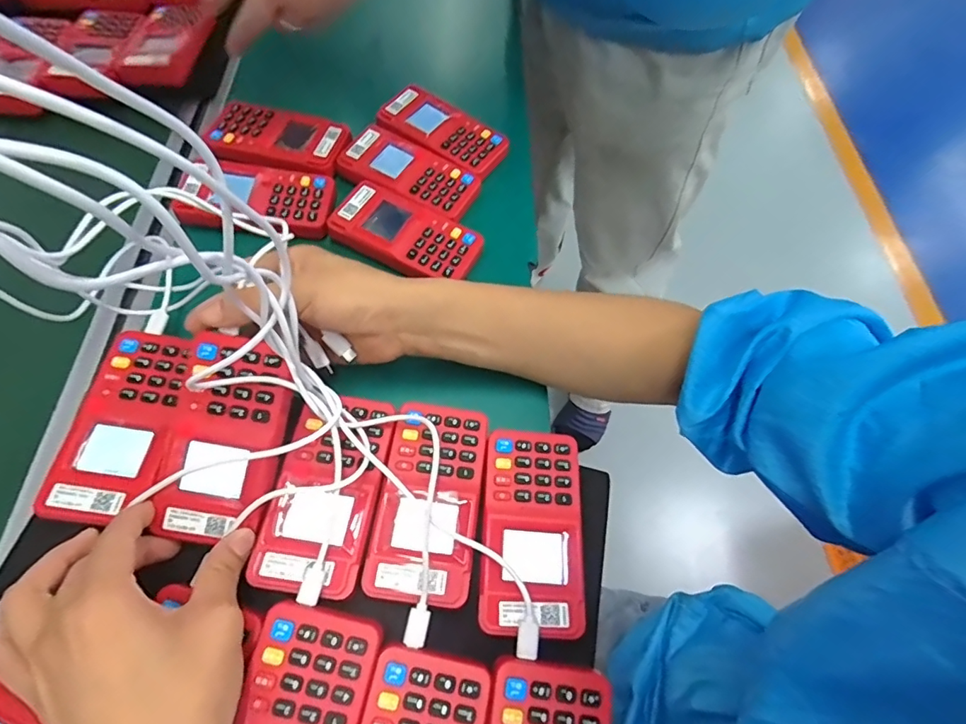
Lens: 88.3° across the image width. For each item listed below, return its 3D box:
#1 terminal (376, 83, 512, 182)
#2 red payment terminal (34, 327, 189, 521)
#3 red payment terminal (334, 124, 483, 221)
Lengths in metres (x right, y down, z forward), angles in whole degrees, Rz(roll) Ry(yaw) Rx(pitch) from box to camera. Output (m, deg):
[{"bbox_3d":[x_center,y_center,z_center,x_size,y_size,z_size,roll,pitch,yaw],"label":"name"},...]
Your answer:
[{"bbox_3d":[-0.036,-0.220,0.471,0.119,0.013,0.060,31,65,10],"label":"terminal"},{"bbox_3d":[-0.220,0.035,0.304,0.054,0.014,0.117,4,63,-3],"label":"red payment terminal"},{"bbox_3d":[-0.066,-0.174,0.456,0.124,0.016,0.064,25,64,7],"label":"red payment terminal"}]

